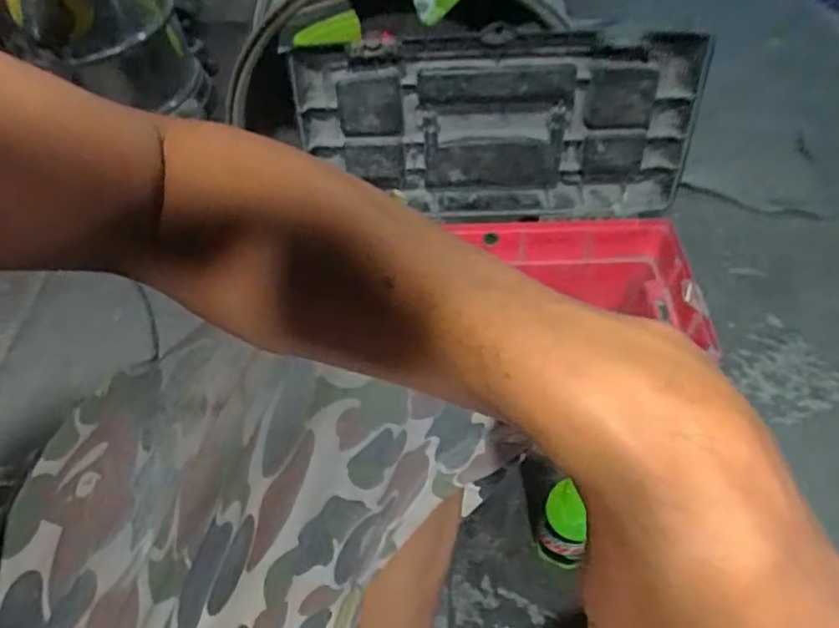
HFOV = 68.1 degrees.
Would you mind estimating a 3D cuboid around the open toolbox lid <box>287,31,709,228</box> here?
[{"bbox_3d":[0.080,-0.206,0.690,0.424,0.206,0.054,5,53,5],"label":"open toolbox lid"}]

